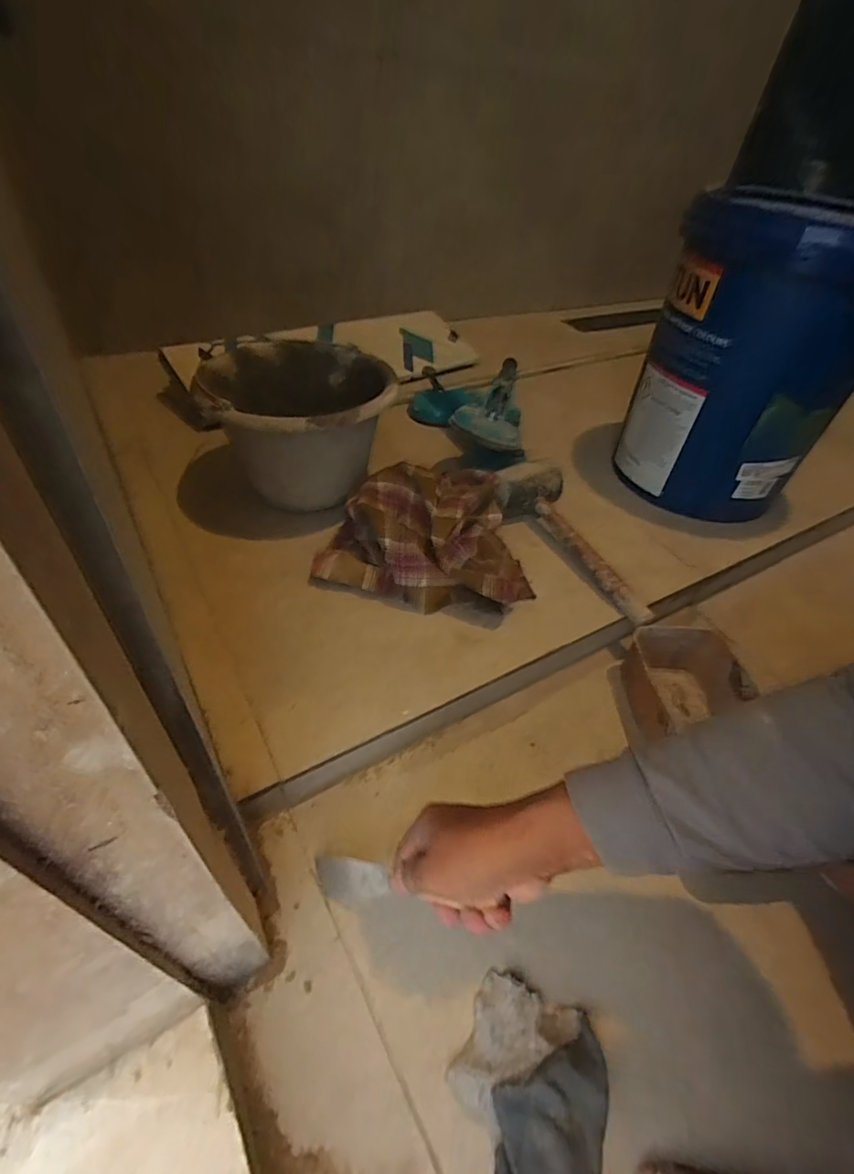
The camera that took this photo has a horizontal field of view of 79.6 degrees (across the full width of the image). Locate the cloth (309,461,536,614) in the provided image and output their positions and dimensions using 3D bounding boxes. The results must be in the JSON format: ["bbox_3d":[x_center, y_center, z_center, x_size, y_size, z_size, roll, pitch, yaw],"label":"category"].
[{"bbox_3d":[0.014,-0.082,0.665,0.263,0.094,0.228,13,44,6],"label":"cloth"}]

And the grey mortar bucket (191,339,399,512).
[{"bbox_3d":[-0.170,-0.212,0.717,0.249,0.169,0.238,-4,45,-12],"label":"grey mortar bucket"}]

